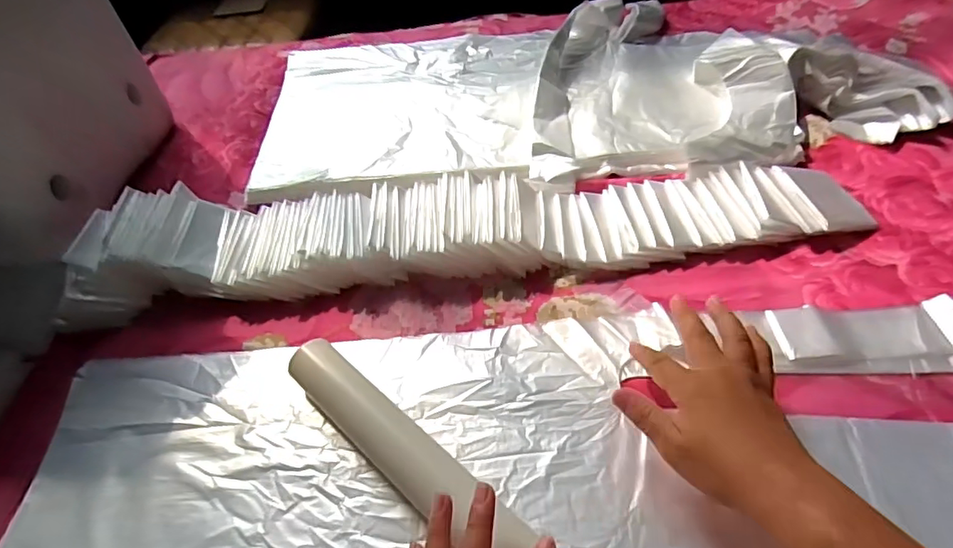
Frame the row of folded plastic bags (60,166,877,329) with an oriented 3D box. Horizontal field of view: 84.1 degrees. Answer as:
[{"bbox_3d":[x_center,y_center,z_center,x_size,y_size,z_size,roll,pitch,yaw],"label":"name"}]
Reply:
[{"bbox_3d":[-0.021,-0.052,0.505,0.738,0.037,0.130,-8,49,0],"label":"row of folded plastic bags"}]

